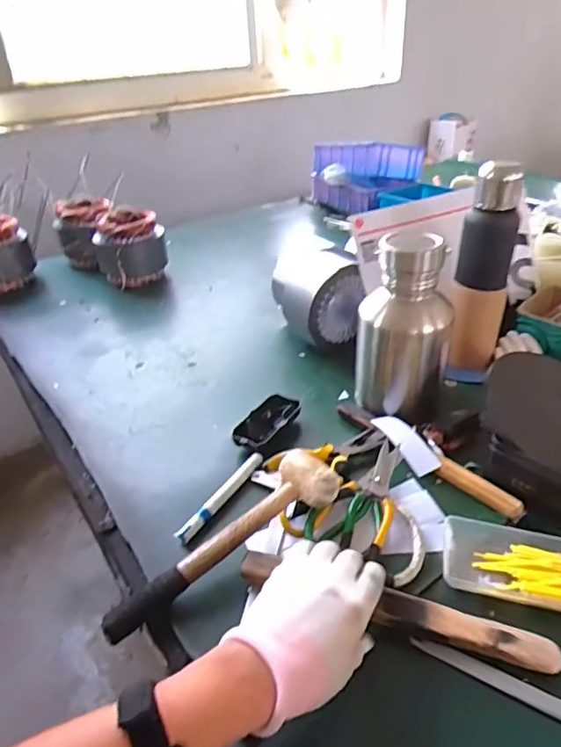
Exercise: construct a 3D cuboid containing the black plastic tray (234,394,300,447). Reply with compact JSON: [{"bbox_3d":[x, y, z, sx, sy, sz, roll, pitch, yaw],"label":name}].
[{"bbox_3d":[-0.018,0.062,0.670,0.051,0.024,0.109,20,40,31],"label":"black plastic tray"}]

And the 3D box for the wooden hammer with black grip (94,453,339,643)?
[{"bbox_3d":[-0.056,0.160,0.501,0.251,0.062,0.057,-22,38,-25],"label":"wooden hammer with black grip"}]

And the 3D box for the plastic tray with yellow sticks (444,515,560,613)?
[{"bbox_3d":[0.238,0.186,0.496,0.149,0.023,0.088,8,35,17],"label":"plastic tray with yellow sticks"}]

